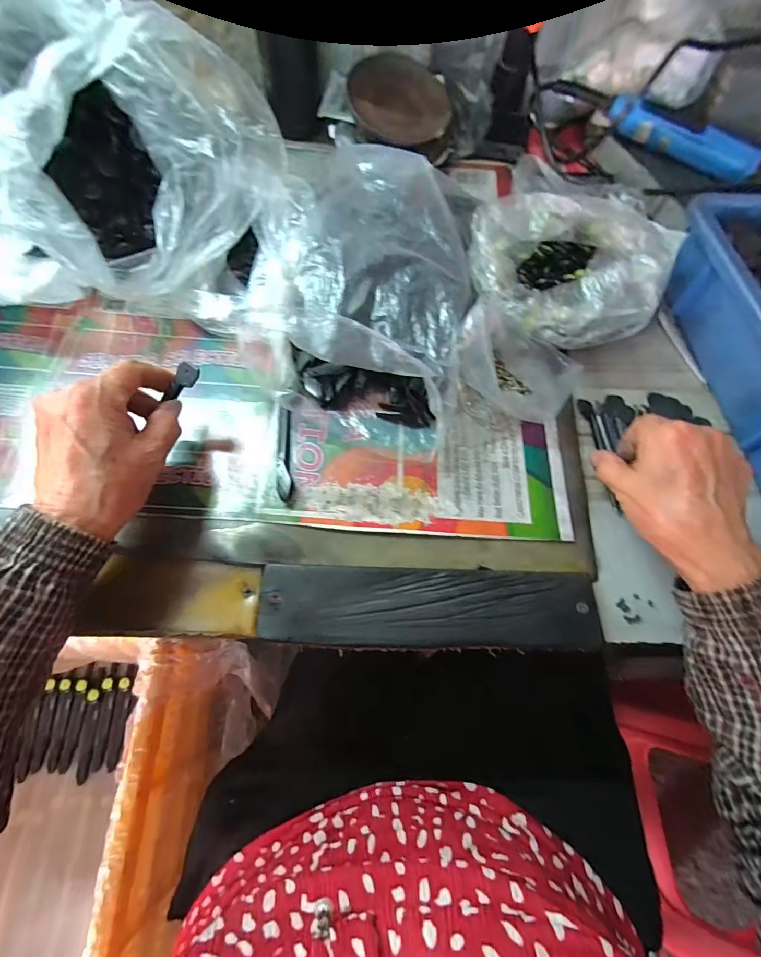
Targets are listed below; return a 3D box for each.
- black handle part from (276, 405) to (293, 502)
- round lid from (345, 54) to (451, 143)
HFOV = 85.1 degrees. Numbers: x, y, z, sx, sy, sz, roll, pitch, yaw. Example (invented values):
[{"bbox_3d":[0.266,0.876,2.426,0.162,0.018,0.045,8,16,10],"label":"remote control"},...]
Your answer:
[{"bbox_3d":[-0.075,-0.021,0.321,0.011,0.009,0.081,-6,66,-6],"label":"black handle part"},{"bbox_3d":[0.021,-0.422,0.457,0.109,0.015,0.115,2,79,-3],"label":"round lid"}]

